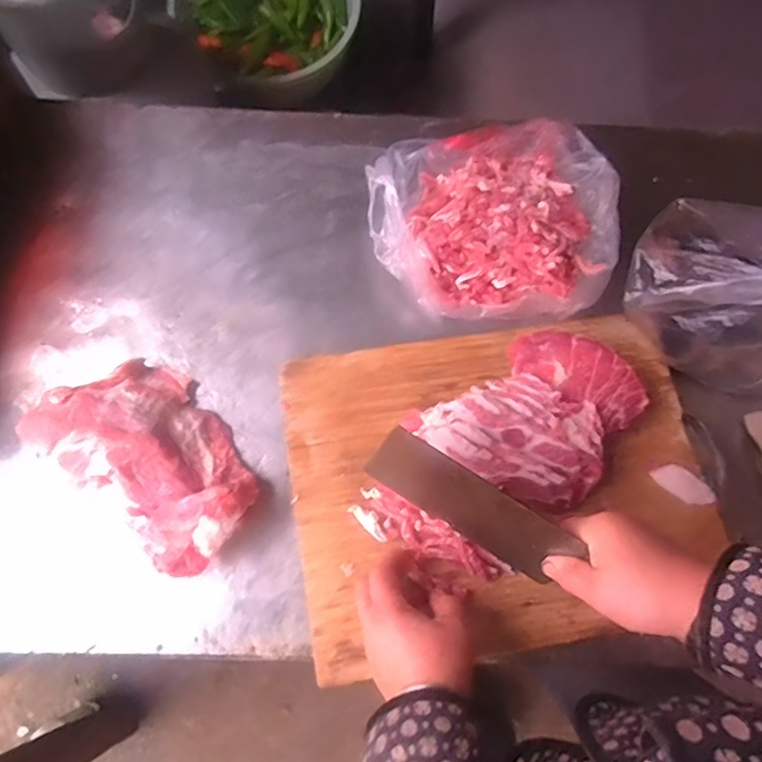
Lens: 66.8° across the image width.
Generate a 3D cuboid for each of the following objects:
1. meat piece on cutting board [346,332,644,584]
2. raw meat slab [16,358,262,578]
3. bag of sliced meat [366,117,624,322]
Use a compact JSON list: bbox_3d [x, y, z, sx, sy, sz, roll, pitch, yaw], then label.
[{"bbox_3d":[0.116,0.063,0.542,0.276,0.040,0.153,-42,79,-13],"label":"meat piece on cutting board"},{"bbox_3d":[-0.212,0.069,0.543,0.209,0.060,0.130,40,75,9],"label":"raw meat slab"},{"bbox_3d":[0.126,-0.182,0.614,0.270,0.072,0.245,-5,73,-4],"label":"bag of sliced meat"}]

